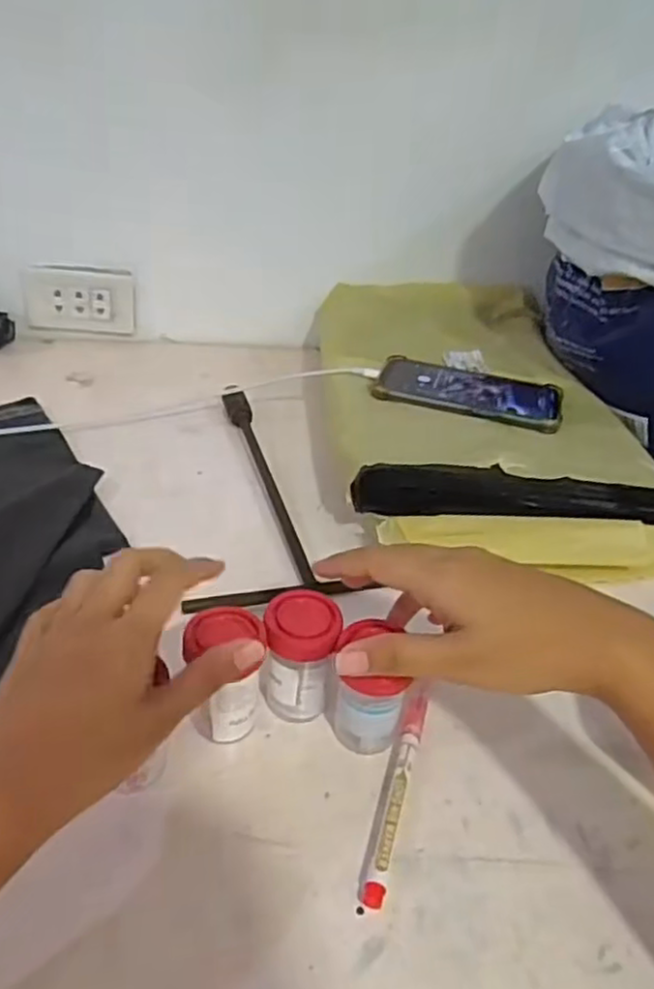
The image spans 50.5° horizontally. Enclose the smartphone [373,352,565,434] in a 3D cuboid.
[{"bbox_3d":[0.129,-0.095,0.634,0.165,0.013,0.079,14,36,12],"label":"smartphone"}]

